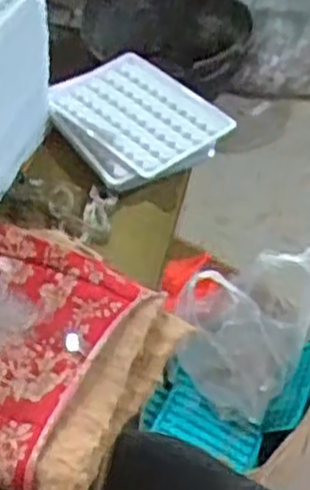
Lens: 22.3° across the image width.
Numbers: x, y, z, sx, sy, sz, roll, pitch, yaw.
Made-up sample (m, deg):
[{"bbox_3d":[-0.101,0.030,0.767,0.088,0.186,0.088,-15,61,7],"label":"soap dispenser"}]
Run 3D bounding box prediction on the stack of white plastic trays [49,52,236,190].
[{"bbox_3d":[-0.022,-0.098,0.616,0.100,0.036,0.134,-30,54,-20],"label":"stack of white plastic trays"}]

